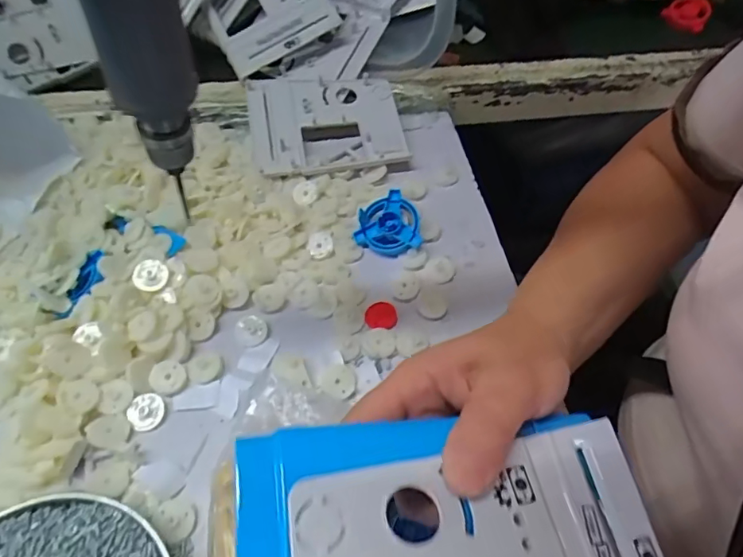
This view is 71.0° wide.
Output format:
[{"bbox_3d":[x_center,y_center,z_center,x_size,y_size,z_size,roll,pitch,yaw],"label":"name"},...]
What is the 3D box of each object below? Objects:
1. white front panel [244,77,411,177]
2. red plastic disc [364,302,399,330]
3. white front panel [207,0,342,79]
[{"bbox_3d":[-0.042,-0.150,0.502,0.144,0.024,0.123,-7,53,-10],"label":"white front panel"},{"bbox_3d":[0.007,0.027,0.386,0.024,0.004,0.022,2,52,-3],"label":"red plastic disc"},{"bbox_3d":[-0.115,-0.292,0.546,0.120,0.021,0.136,-30,78,-1],"label":"white front panel"}]

